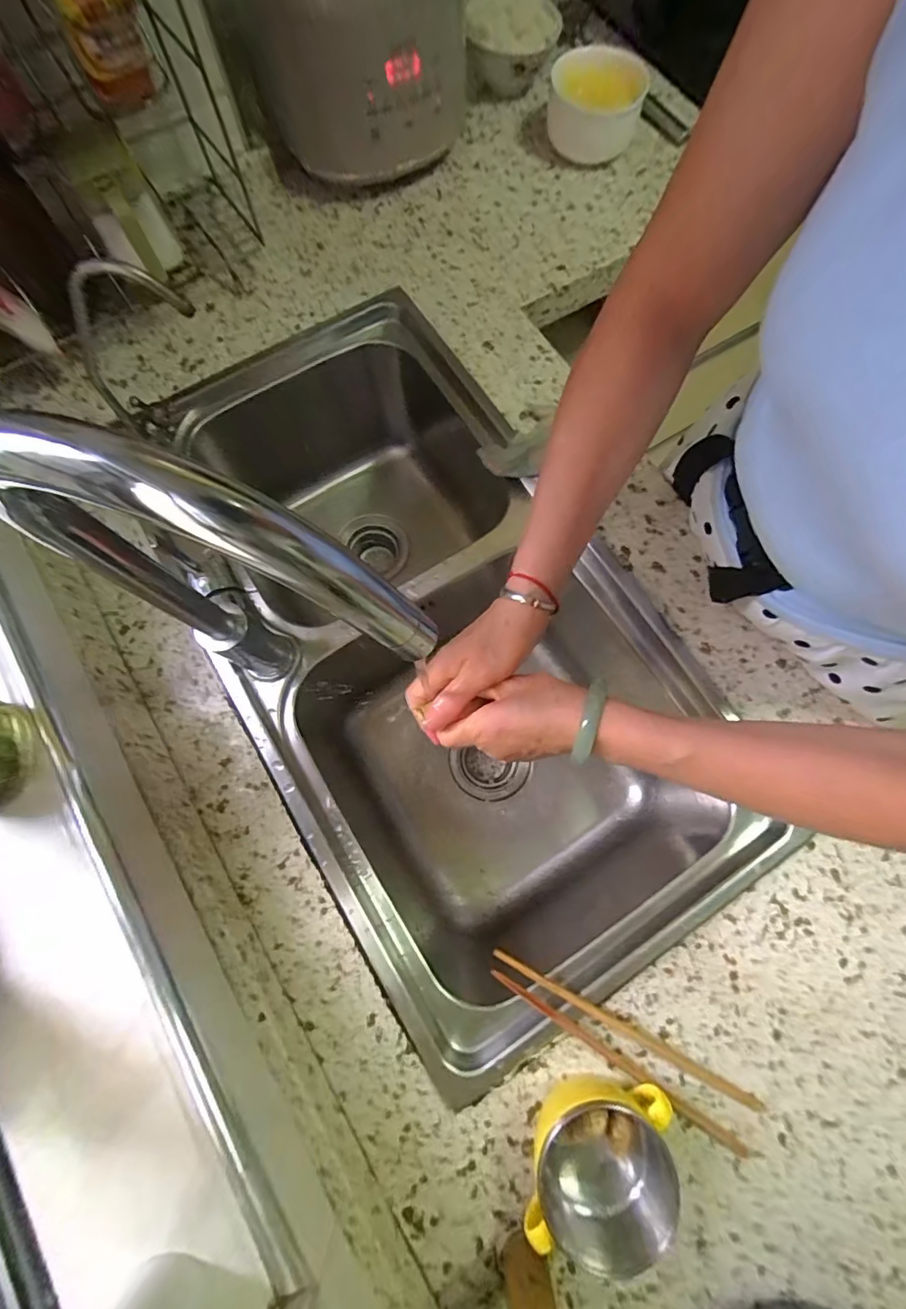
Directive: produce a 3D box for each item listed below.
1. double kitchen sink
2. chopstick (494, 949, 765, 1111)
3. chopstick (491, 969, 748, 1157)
[{"bbox_3d":[-0.033,-0.014,0.600,0.403,0.231,0.749,-31,77,-8],"label":"double kitchen sink"},{"bbox_3d":[0.140,0.305,0.397,0.237,0.017,0.011,28,77,7],"label":"chopstick"},{"bbox_3d":[0.132,0.328,0.398,0.228,0.006,0.011,32,77,8],"label":"chopstick"}]

